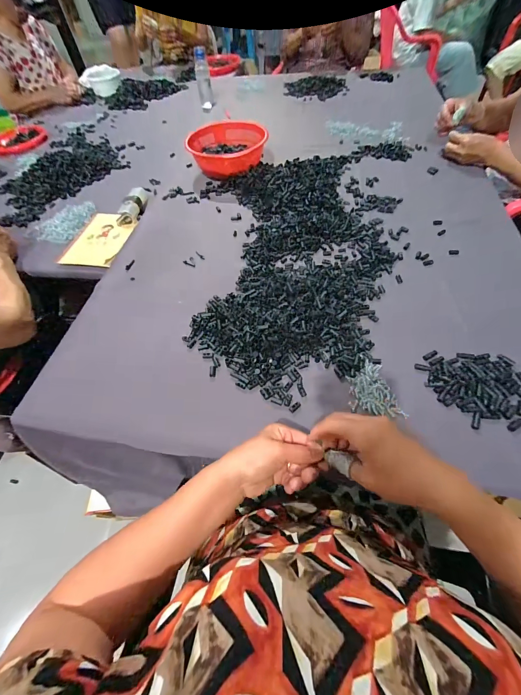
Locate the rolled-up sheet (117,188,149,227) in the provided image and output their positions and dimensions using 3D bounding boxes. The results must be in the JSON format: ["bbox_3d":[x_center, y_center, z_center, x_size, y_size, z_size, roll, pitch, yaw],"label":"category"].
[{"bbox_3d":[-0.350,-0.399,0.811,0.055,0.035,0.183,-1,54,5],"label":"rolled-up sheet"}]

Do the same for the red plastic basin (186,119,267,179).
[{"bbox_3d":[-0.092,-0.597,0.894,0.219,0.111,0.178,2,55,7],"label":"red plastic basin"}]

